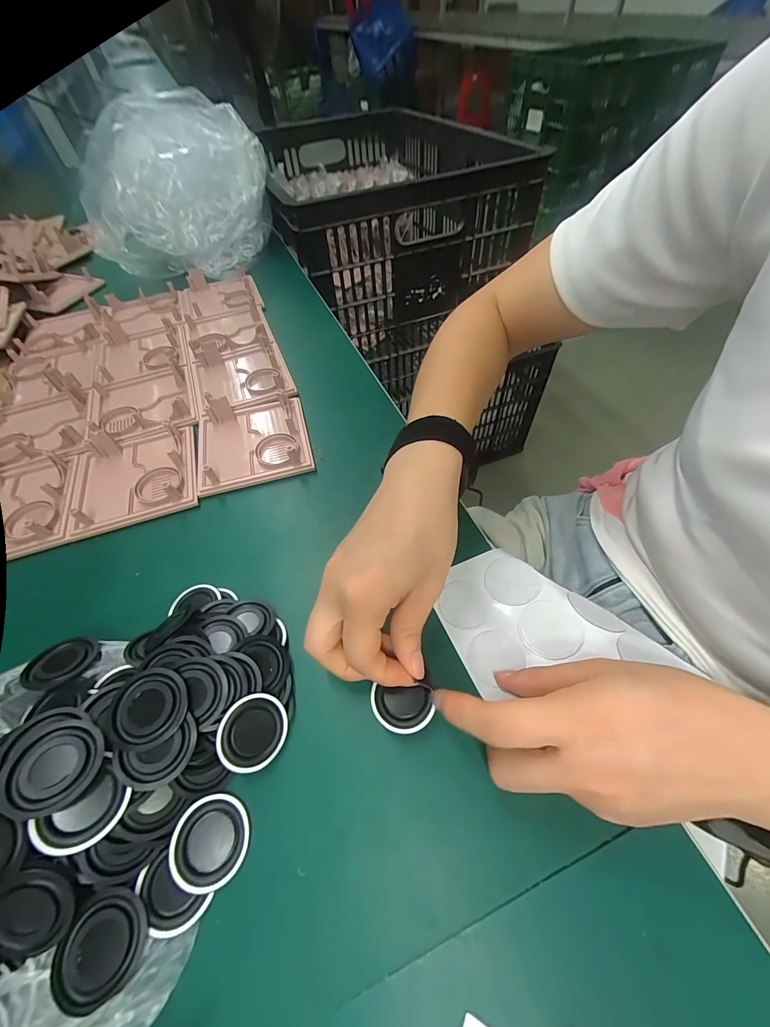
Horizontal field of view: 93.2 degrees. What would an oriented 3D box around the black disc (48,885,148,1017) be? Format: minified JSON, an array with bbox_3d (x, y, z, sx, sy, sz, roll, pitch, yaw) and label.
[{"bbox_3d":[-0.132,0.200,0.168,0.036,0.005,0.036,-2,55,3],"label":"black disc"}]

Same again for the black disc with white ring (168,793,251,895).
[{"bbox_3d":[-0.093,0.173,0.192,0.037,0.004,0.038,-2,55,3],"label":"black disc with white ring"}]

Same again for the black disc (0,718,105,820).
[{"bbox_3d":[-0.162,0.122,0.176,0.039,0.007,0.038,14,42,-13],"label":"black disc"}]

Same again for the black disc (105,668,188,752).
[{"bbox_3d":[-0.127,0.105,0.197,0.035,0.007,0.038,-2,55,3],"label":"black disc"}]

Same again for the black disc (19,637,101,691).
[{"bbox_3d":[-0.206,0.095,0.232,0.037,0.004,0.037,3,30,-2],"label":"black disc"}]

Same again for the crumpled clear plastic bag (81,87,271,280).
[{"bbox_3d":[-0.323,-0.496,0.570,0.239,0.176,0.228,10,57,10],"label":"crumpled clear plastic bag"}]

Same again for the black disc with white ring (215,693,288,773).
[{"bbox_3d":[-0.076,0.126,0.210,0.038,0.004,0.037,11,66,-26],"label":"black disc with white ring"}]

